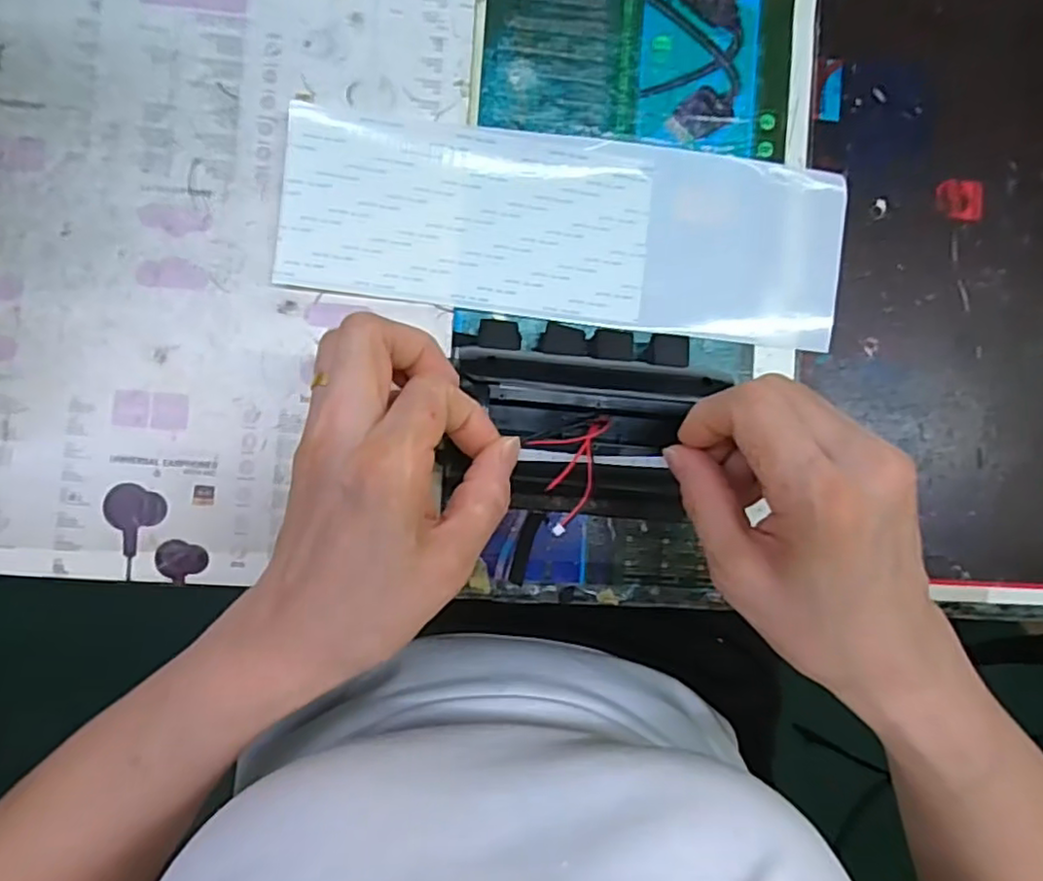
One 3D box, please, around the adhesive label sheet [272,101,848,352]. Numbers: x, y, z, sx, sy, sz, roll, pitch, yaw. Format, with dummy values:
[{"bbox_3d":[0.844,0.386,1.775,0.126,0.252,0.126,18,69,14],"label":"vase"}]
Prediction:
[{"bbox_3d":[0.027,-0.115,0.355,0.299,0.015,0.098,5,88,-4],"label":"adhesive label sheet"}]

